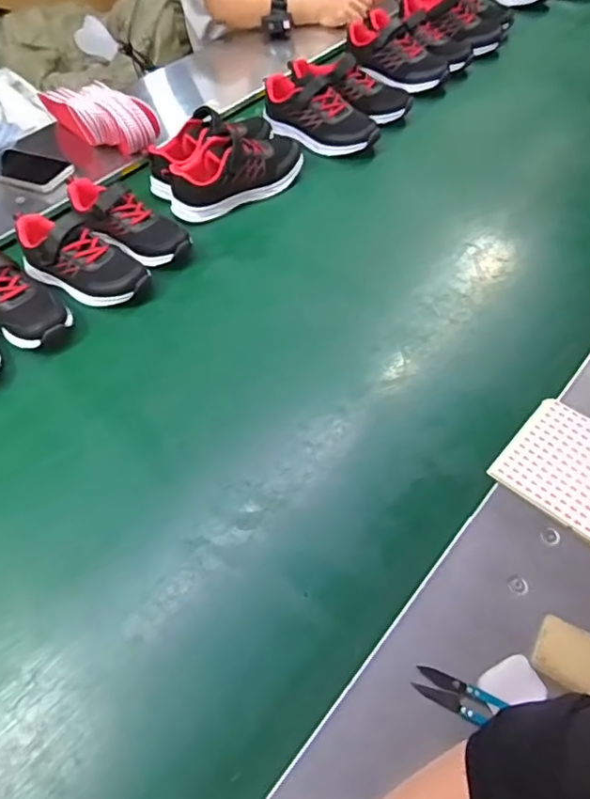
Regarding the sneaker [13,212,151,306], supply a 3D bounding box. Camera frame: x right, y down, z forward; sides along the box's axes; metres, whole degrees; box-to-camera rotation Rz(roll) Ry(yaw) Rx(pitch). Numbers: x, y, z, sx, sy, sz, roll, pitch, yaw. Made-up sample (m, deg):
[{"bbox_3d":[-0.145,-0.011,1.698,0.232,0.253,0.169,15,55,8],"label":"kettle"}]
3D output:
[{"bbox_3d":[-0.303,-0.200,0.752,0.210,0.081,0.090,26,59,8],"label":"sneaker"}]

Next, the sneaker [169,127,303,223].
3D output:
[{"bbox_3d":[-0.093,-0.361,0.851,0.236,0.082,0.106,-19,54,-9],"label":"sneaker"}]

